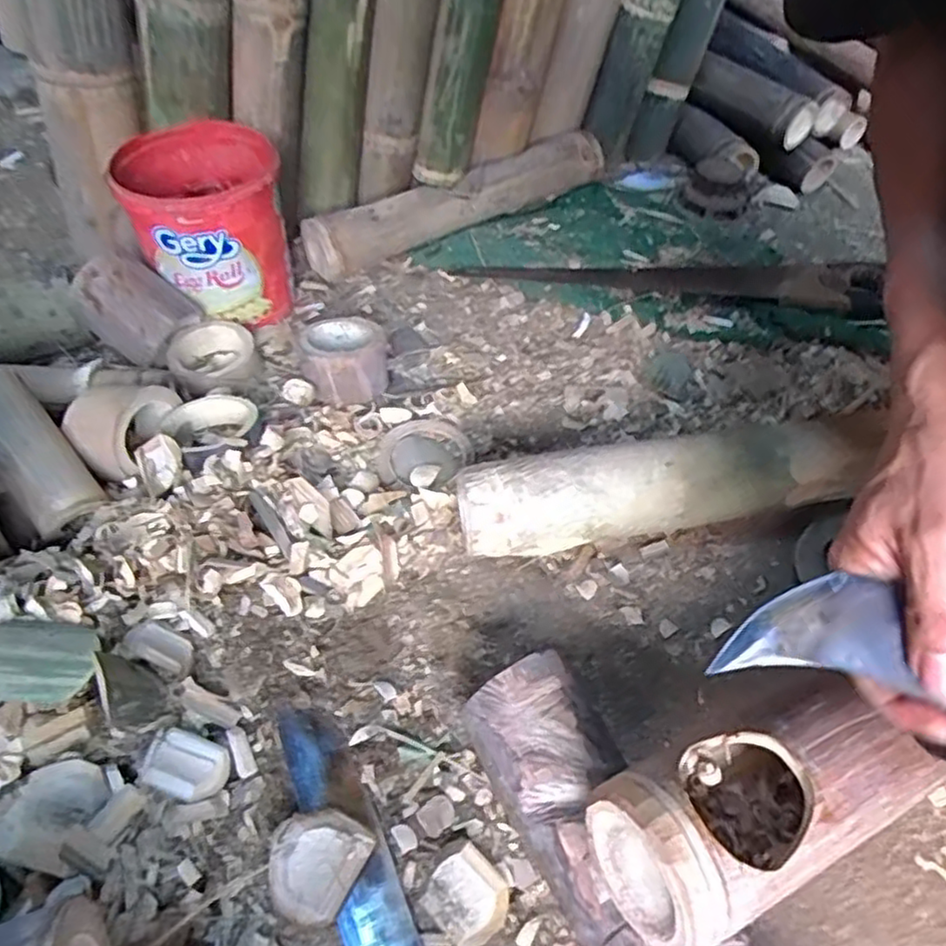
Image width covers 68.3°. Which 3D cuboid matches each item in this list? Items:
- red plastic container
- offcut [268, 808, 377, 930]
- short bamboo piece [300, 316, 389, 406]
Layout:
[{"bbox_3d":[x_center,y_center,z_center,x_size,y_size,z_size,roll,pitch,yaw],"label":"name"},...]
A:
[{"bbox_3d":[-0.254,-0.229,0.679,0.138,0.155,0.148,-12,50,-13],"label":"red plastic container"},{"bbox_3d":[-0.087,0.216,0.386,0.050,0.013,0.055,1,48,-2],"label":"offcut"},{"bbox_3d":[-0.117,-0.103,0.637,0.077,0.057,0.089,-8,49,-10],"label":"short bamboo piece"}]

